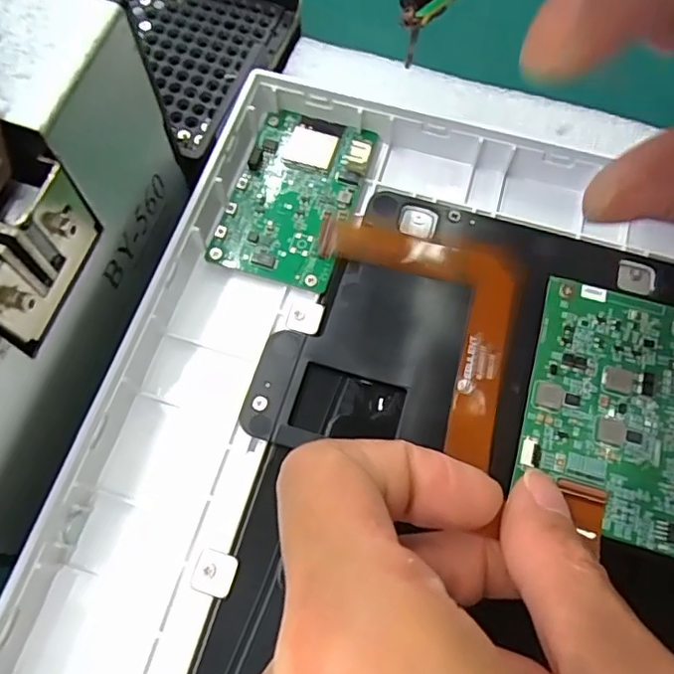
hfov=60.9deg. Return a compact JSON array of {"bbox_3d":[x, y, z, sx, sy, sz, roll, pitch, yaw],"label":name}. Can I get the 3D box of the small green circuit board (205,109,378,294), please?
[{"bbox_3d":[-0.014,-0.048,0.187,0.039,0.005,0.063,16,69,7],"label":"small green circuit board"}]

